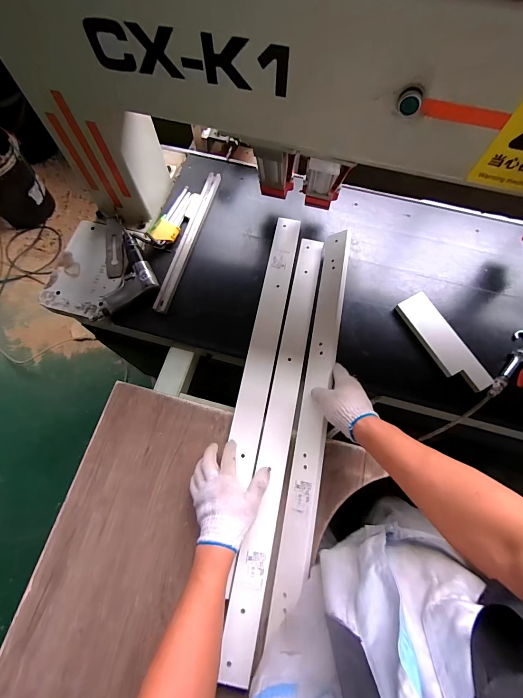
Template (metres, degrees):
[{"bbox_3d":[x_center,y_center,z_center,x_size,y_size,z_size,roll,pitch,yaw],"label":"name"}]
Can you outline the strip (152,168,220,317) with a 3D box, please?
[{"bbox_3d":[-0.179,-0.271,0.763,0.035,0.010,0.401,15,73,4],"label":"strip"}]

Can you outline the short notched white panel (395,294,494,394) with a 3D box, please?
[{"bbox_3d":[0.395,-0.017,0.674,0.079,0.011,0.236,-28,74,-8],"label":"short notched white panel"}]

